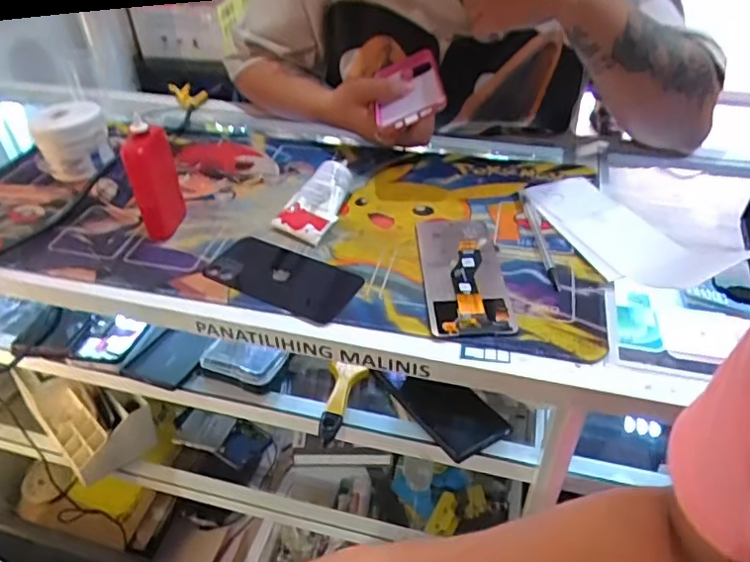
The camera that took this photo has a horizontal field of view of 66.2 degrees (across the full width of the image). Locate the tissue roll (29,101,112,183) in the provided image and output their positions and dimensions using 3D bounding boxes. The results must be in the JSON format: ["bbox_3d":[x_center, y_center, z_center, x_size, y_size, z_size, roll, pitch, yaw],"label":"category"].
[{"bbox_3d":[-0.331,-0.152,0.633,0.070,0.068,0.065,-28,48,-27],"label":"tissue roll"}]

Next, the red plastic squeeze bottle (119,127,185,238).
[{"bbox_3d":[-0.204,-0.089,0.537,0.042,0.102,0.032,-17,43,-16],"label":"red plastic squeeze bottle"}]

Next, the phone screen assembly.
[{"bbox_3d":[0.079,-0.008,0.518,0.071,0.010,0.152,-3,41,-1],"label":"phone screen assembly"}]

